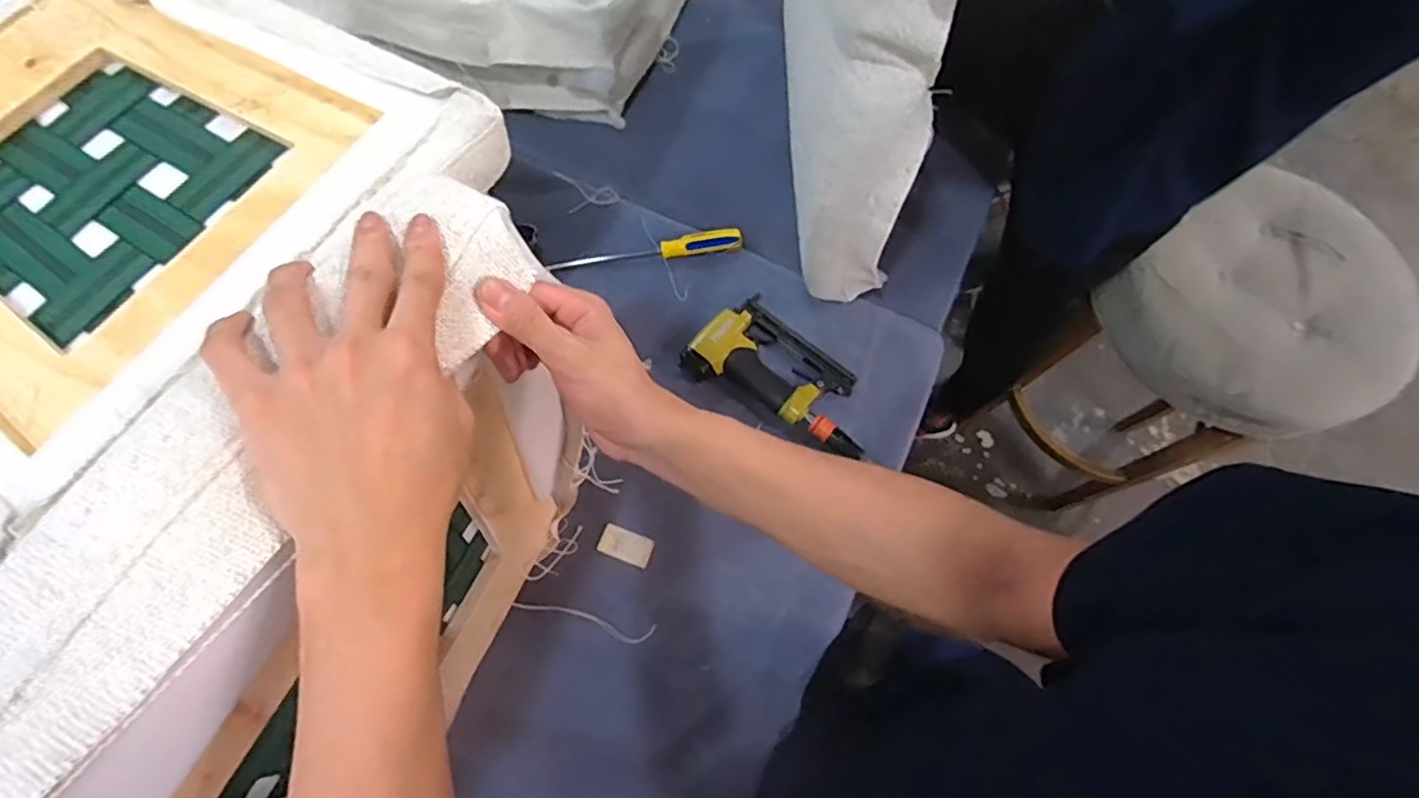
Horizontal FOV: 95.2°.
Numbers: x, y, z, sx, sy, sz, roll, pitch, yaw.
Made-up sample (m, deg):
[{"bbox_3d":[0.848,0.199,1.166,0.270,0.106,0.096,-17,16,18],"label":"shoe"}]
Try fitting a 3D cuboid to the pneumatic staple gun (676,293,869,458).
[{"bbox_3d":[0.104,-0.033,0.837,0.254,0.035,0.141,30,72,9],"label":"pneumatic staple gun"}]

